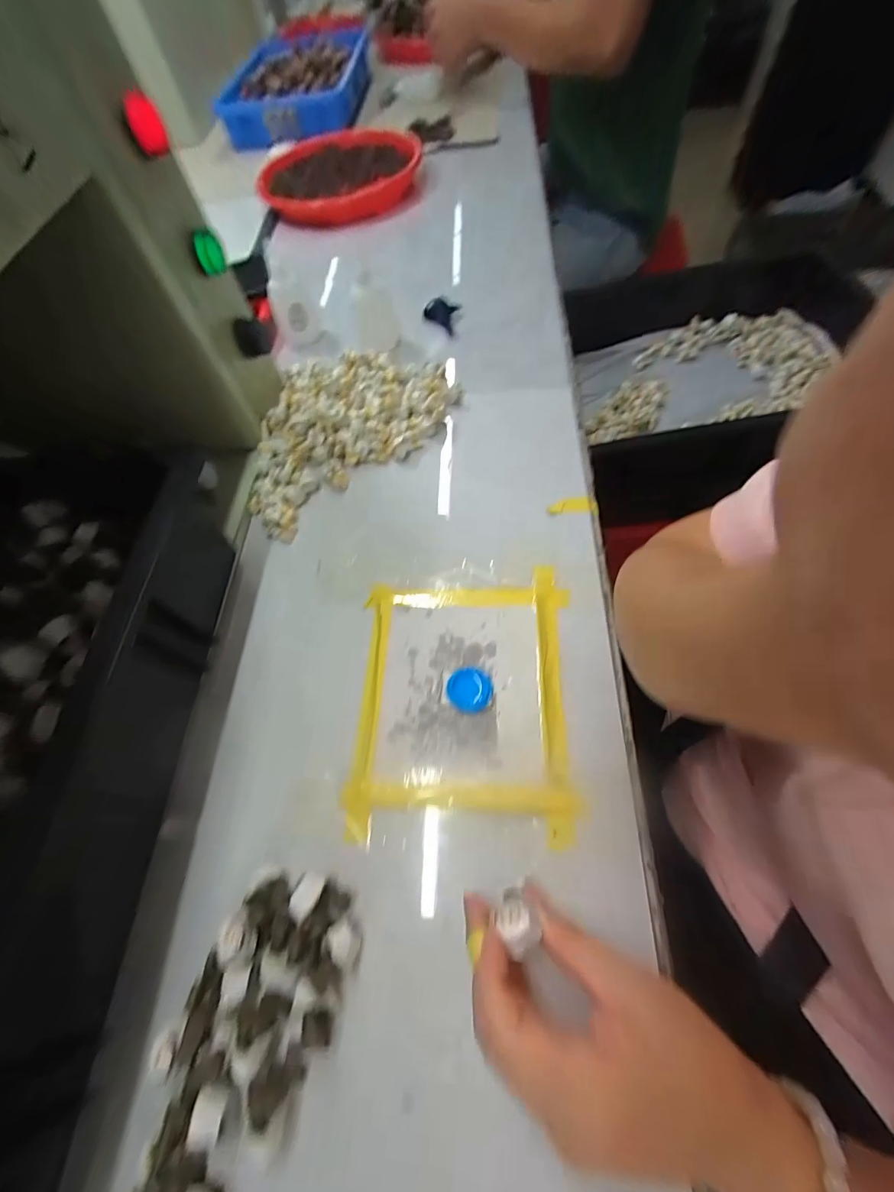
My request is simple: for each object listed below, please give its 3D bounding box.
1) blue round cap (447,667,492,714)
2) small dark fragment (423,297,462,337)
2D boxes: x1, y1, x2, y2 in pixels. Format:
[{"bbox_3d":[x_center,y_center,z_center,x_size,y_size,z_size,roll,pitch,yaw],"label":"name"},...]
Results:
[{"bbox_3d":[0.015,0.062,0.287,0.030,0.005,0.029,-3,61,5],"label":"blue round cap"},{"bbox_3d":[-0.006,-0.326,0.498,0.043,0.036,0.022,-1,62,6],"label":"small dark fragment"}]

